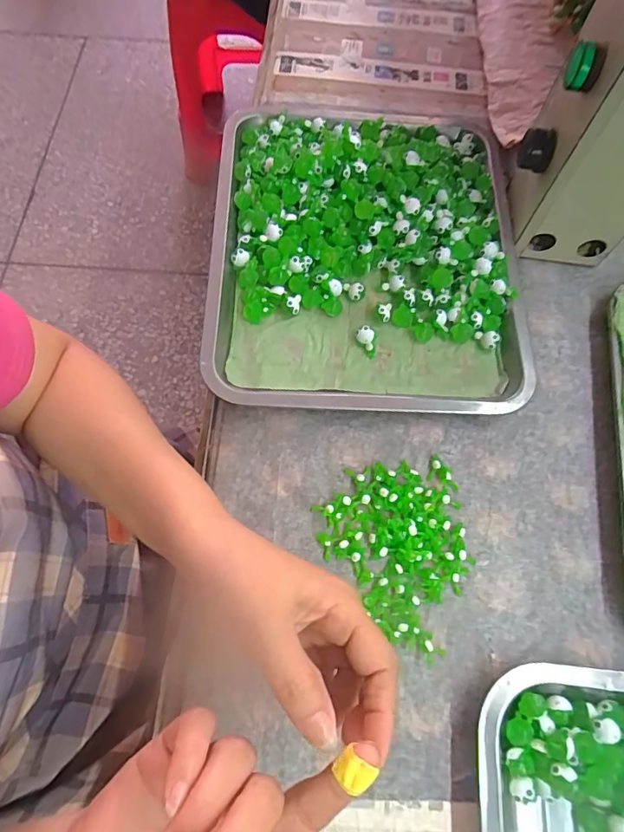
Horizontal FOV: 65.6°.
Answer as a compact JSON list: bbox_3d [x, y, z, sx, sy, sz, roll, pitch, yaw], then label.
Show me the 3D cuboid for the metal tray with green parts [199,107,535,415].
[{"bbox_3d":[0.047,-0.152,0.430,0.266,0.055,0.318,0,69,0],"label":"metal tray with green parts"}]

